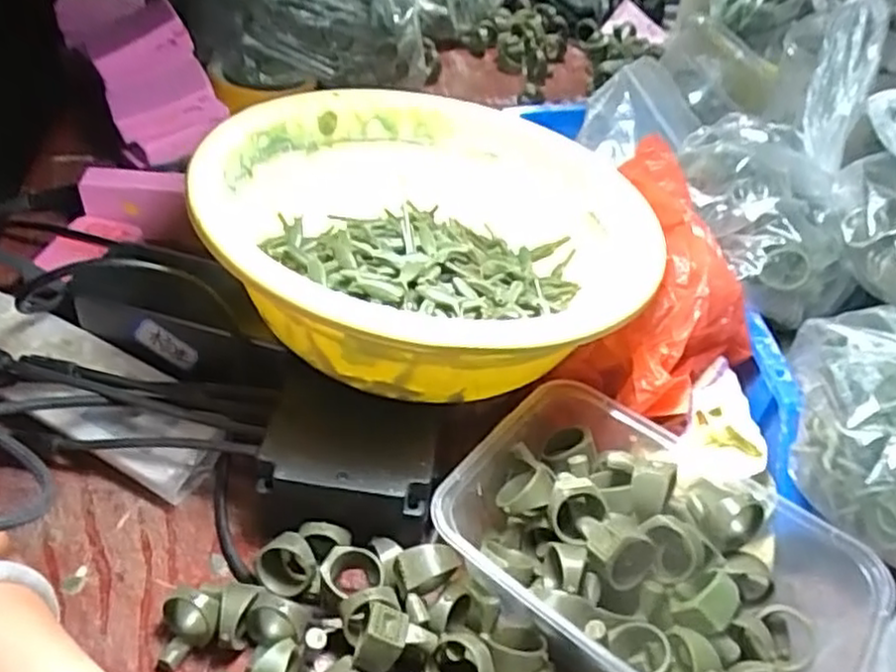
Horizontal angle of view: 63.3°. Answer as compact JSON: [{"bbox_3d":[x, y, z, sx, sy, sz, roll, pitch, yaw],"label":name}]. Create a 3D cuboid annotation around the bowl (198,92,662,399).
[{"bbox_3d":[-0.012,-0.053,0.384,0.209,0.085,0.232,15,44,10],"label":"bowl"}]

